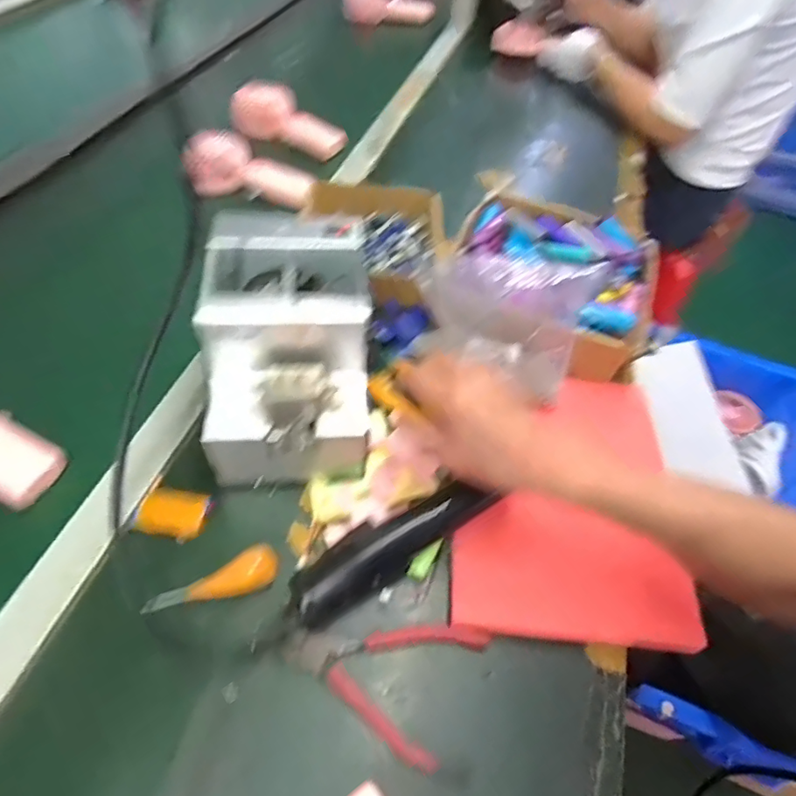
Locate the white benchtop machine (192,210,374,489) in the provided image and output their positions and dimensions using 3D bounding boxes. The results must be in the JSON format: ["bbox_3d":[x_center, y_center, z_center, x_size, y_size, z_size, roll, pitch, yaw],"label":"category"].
[{"bbox_3d":[-0.090,-0.050,0.455,0.126,0.138,0.204,0,54,-6],"label":"white benchtop machine"}]

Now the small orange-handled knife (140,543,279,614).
[{"bbox_3d":[-0.140,0.141,0.403,0.095,0.022,0.030,-12,57,-14],"label":"small orange-handled knife"}]

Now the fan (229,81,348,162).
[{"bbox_3d":[-0.168,-0.419,0.807,0.205,0.068,0.060,35,58,18],"label":"fan"}]

